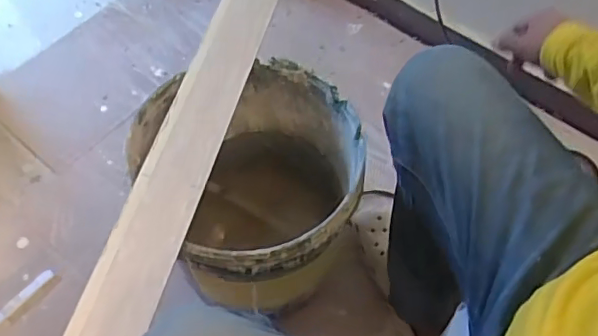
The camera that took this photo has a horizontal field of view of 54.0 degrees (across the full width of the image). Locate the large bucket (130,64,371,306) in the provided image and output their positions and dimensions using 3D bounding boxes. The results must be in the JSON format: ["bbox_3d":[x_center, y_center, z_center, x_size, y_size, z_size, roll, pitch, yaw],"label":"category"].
[{"bbox_3d":[-0.044,0.044,0.856,0.265,0.272,0.288,-22,61,-12],"label":"large bucket"}]

